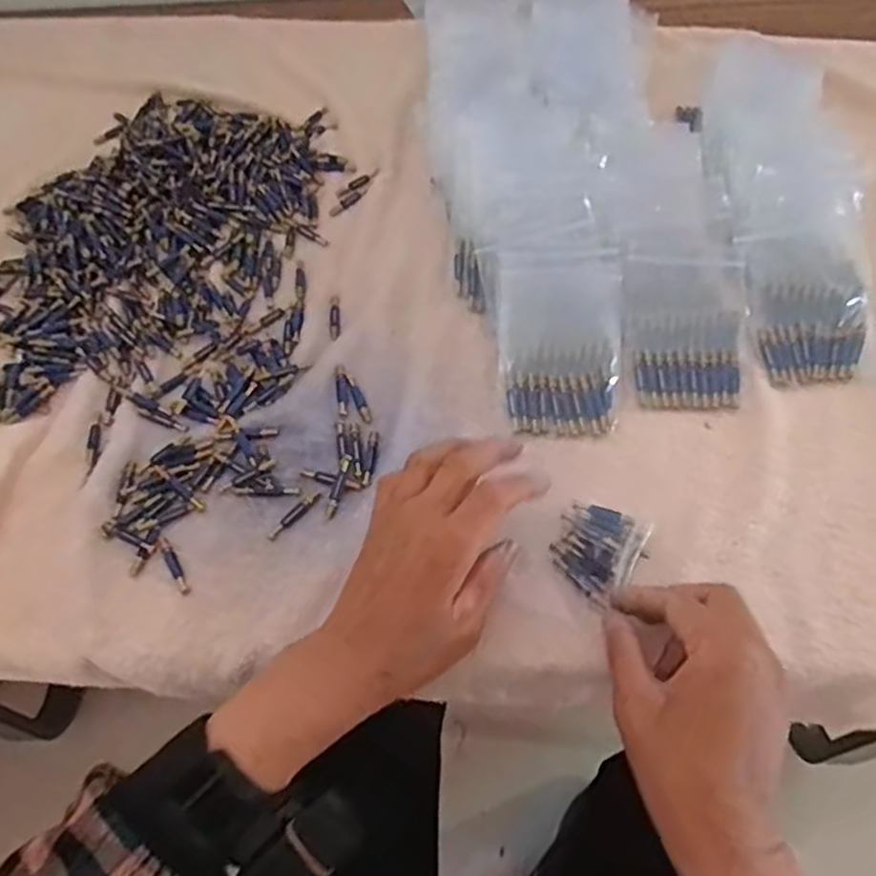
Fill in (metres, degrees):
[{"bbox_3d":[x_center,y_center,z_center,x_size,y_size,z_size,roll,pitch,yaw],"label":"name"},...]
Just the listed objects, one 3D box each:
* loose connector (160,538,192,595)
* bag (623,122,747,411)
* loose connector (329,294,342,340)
[{"bbox_3d":[-0.153,0.074,0.425,0.007,0.004,0.039,-29,60,-13],"label":"loose connector"},{"bbox_3d":[0.164,-0.122,0.493,0.076,0.020,0.213,0,75,5],"label":"bag"},{"bbox_3d":[-0.073,-0.087,0.521,0.008,0.004,0.043,-5,57,2],"label":"loose connector"}]

